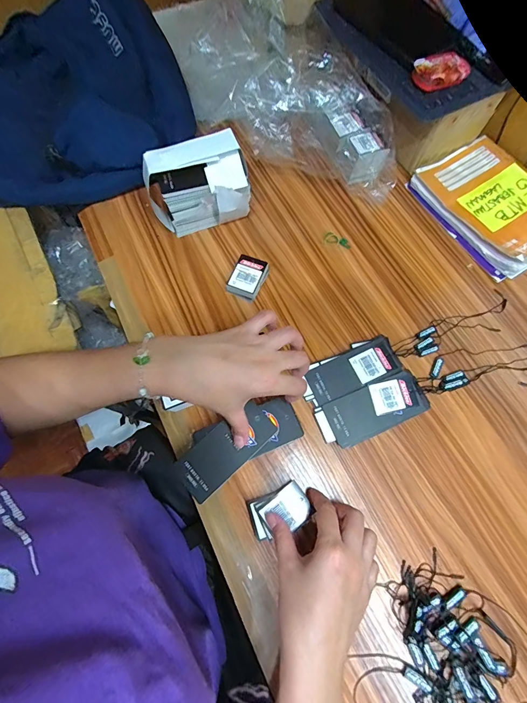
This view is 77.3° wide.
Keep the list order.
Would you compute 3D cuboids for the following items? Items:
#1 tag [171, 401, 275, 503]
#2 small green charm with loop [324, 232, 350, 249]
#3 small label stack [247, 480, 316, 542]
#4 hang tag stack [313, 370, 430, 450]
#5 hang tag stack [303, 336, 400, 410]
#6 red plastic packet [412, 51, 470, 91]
[{"bbox_3d":[-0.039,0.102,0.346,0.106,0.004,0.048,-40,76,-13],"label":"tag"},{"bbox_3d":[0.105,-0.158,0.469,0.038,0.013,0.014,9,71,3],"label":"small green charm with loop"},{"bbox_3d":[0.017,0.166,0.344,0.061,0.015,0.042,-24,72,-8],"label":"small label stack"},{"bbox_3d":[0.126,0.067,0.381,0.126,0.015,0.054,-23,72,-8],"label":"hang tag stack"},{"bbox_3d":[0.105,0.022,0.399,0.119,0.012,0.052,-22,72,-8],"label":"hang tag stack"},{"bbox_3d":[0.223,-0.351,0.413,0.072,0.016,0.043,-25,72,-9],"label":"red plastic packet"}]

